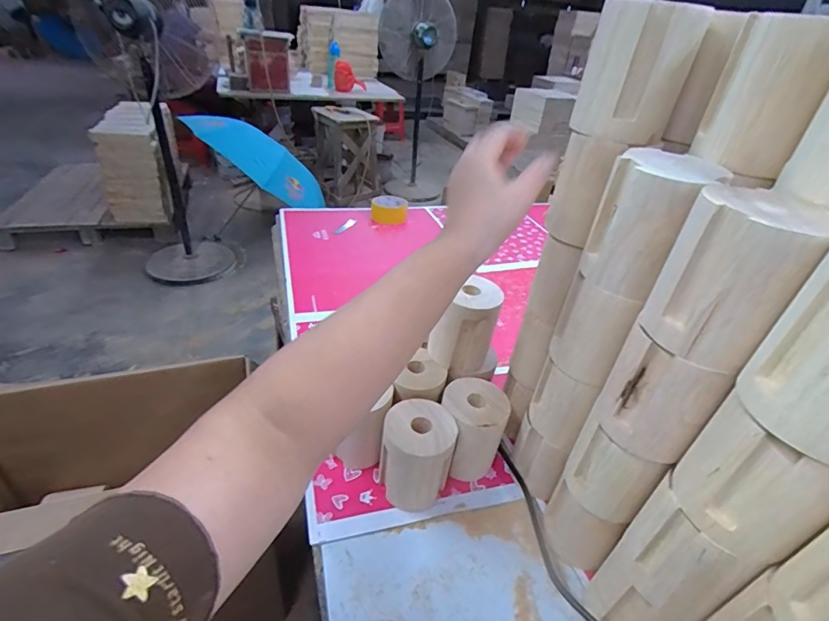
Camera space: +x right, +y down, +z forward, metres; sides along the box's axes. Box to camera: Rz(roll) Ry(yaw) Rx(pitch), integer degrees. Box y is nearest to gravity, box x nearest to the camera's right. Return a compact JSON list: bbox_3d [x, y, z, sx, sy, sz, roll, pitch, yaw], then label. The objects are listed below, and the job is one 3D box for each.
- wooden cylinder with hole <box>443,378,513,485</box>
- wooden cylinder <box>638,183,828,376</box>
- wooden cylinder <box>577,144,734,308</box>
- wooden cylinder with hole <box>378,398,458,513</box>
[{"bbox_3d":[0.069,0.148,0.532,0.078,0.096,0.084,4,35,-3],"label":"wooden cylinder with hole"},{"bbox_3d":[0.209,-0.024,0.287,0.071,0.099,0.069,-27,46,-37],"label":"wooden cylinder"},{"bbox_3d":[0.183,-0.068,0.345,0.072,0.101,0.064,20,38,20],"label":"wooden cylinder"},{"bbox_3d":[0.004,0.163,0.497,0.079,0.100,0.082,12,36,9],"label":"wooden cylinder with hole"}]

